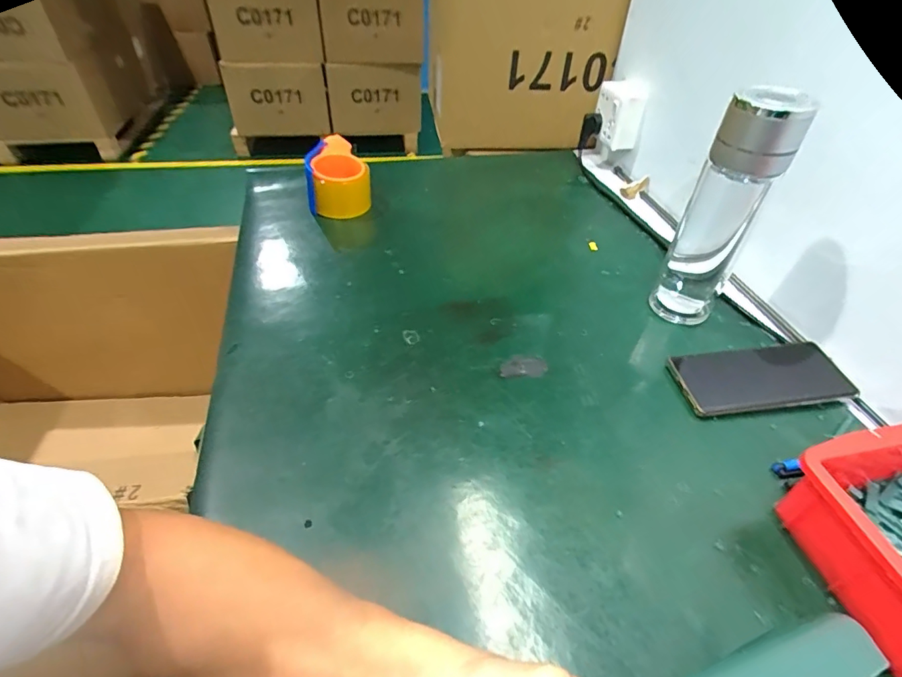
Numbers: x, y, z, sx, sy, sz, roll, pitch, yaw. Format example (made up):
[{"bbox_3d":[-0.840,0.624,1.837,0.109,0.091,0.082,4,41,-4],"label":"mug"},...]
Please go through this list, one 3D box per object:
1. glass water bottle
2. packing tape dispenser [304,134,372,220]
[{"bbox_3d":[0.283,-0.133,0.490,0.058,0.239,0.071,7,45,6],"label":"glass water bottle"},{"bbox_3d":[-0.177,-0.251,0.723,0.095,0.086,0.119,-8,45,-8],"label":"packing tape dispenser"}]

